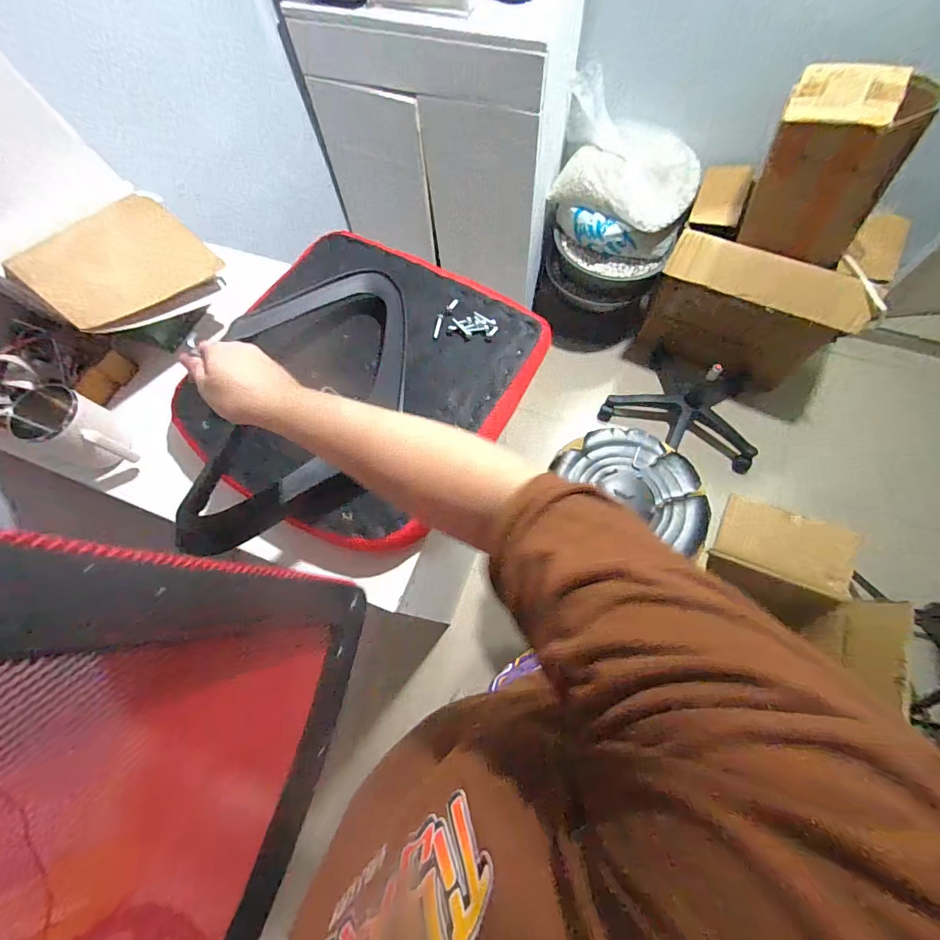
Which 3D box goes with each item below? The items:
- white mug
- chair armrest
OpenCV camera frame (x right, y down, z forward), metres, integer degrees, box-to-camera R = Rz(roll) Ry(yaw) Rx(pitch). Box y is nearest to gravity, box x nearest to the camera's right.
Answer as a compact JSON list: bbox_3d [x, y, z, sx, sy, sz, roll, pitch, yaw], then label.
[{"bbox_3d":[-0.550,-0.048,0.602,0.127,0.098,0.090,27,72,13],"label":"white mug"},{"bbox_3d":[-0.220,-0.095,0.559,0.248,0.074,0.447,18,67,10],"label":"chair armrest"}]

